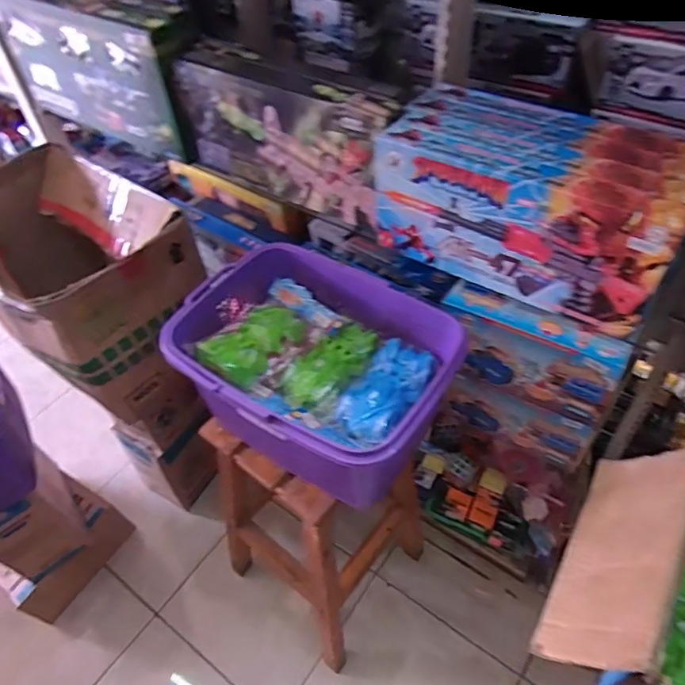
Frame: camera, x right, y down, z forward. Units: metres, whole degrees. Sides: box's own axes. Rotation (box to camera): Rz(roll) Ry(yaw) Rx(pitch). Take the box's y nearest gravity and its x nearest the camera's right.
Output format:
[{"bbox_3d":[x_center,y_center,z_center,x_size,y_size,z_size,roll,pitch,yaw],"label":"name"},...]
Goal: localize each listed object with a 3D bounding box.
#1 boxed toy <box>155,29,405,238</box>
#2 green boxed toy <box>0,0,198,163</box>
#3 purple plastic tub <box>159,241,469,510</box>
[{"bbox_3d":[-0.105,-0.365,0.957,0.447,0.220,0.090,28,56,25],"label":"boxed toy"},{"bbox_3d":[-0.494,-0.565,1.121,0.495,0.252,0.118,23,54,21],"label":"green boxed toy"},{"bbox_3d":[-0.032,0.036,0.850,0.390,0.179,0.307,24,54,22],"label":"purple plastic tub"}]

